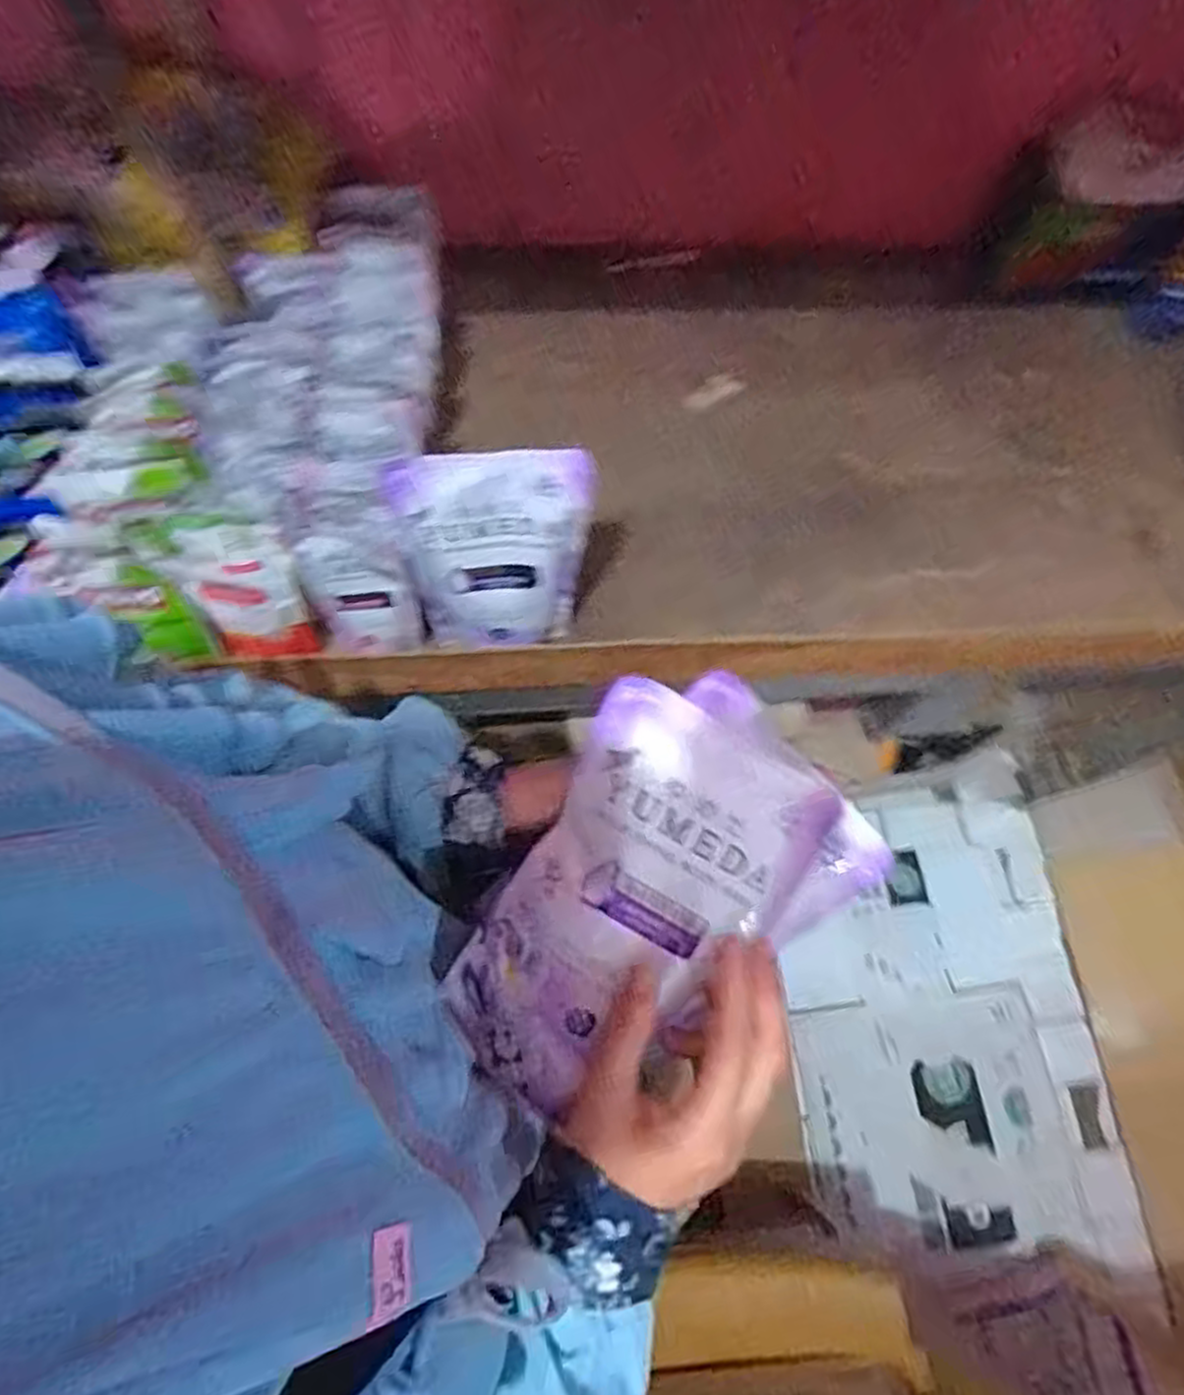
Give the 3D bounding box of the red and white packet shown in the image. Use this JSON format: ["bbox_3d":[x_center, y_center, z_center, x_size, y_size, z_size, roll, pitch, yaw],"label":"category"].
[{"bbox_3d":[-0.258,-0.073,0.585,0.075,0.123,0.032,-7,48,-4],"label":"red and white packet"}]

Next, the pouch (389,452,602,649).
[{"bbox_3d":[-0.068,-0.100,0.567,0.131,0.167,0.064,-1,69,-3],"label":"pouch"}]

